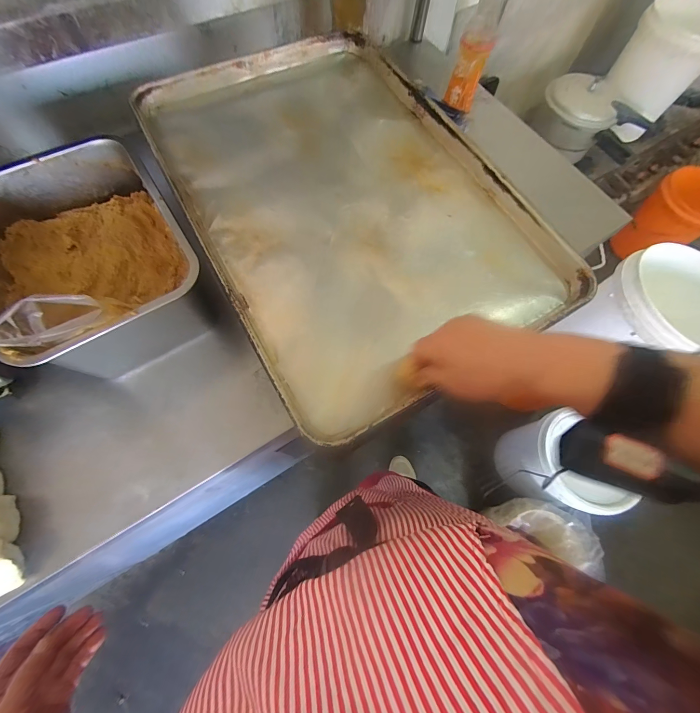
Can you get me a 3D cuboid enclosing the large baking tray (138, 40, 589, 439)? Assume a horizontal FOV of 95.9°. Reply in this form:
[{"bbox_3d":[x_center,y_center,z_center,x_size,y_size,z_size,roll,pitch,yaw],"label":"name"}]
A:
[{"bbox_3d":[-0.010,-0.233,0.442,0.396,0.037,0.599,-28,73,-12],"label":"large baking tray"}]

